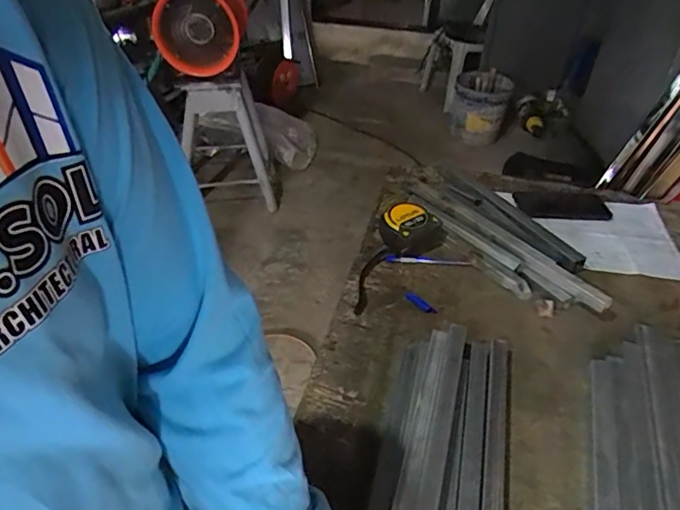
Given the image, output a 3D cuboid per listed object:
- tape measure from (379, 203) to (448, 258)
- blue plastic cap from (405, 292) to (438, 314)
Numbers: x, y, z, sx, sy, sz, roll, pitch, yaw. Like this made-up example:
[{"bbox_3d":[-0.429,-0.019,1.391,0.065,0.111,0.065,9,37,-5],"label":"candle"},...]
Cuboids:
[{"bbox_3d":[0.121,-0.040,0.864,0.092,0.059,0.085,2,36,-1],"label":"tape measure"},{"bbox_3d":[0.116,0.070,0.757,0.015,0.010,0.056,-24,45,-30],"label":"blue plastic cap"}]

